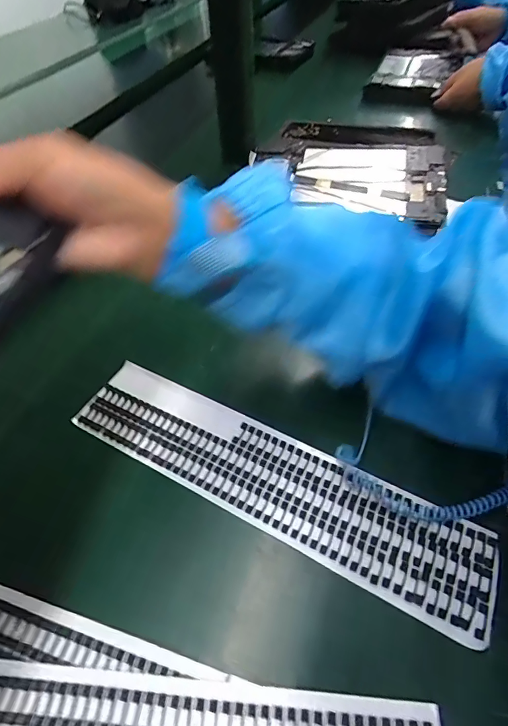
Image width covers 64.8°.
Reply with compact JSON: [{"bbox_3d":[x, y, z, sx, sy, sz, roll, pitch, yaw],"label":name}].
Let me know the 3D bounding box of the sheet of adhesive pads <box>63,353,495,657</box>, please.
[{"bbox_3d":[0.008,0.082,0.297,0.316,0.004,0.071,23,57,19],"label":"sheet of adhesive pads"}]

